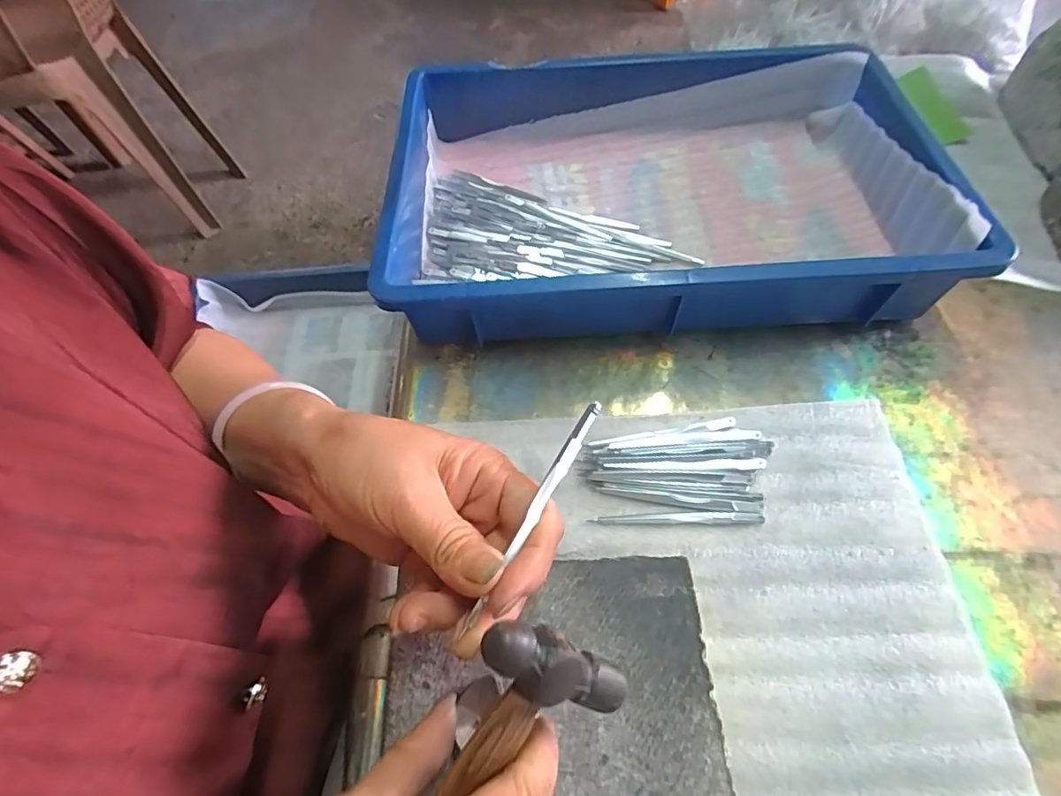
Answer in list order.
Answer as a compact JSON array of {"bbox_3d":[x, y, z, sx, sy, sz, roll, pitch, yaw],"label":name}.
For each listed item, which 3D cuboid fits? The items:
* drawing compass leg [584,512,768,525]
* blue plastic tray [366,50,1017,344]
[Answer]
[{"bbox_3d":[0.093,0.077,0.331,0.107,0.004,0.008,0,59,3],"label":"drawing compass leg"},{"bbox_3d":[0.099,-0.175,0.438,0.412,0.078,0.283,0,59,3],"label":"blue plastic tray"}]

